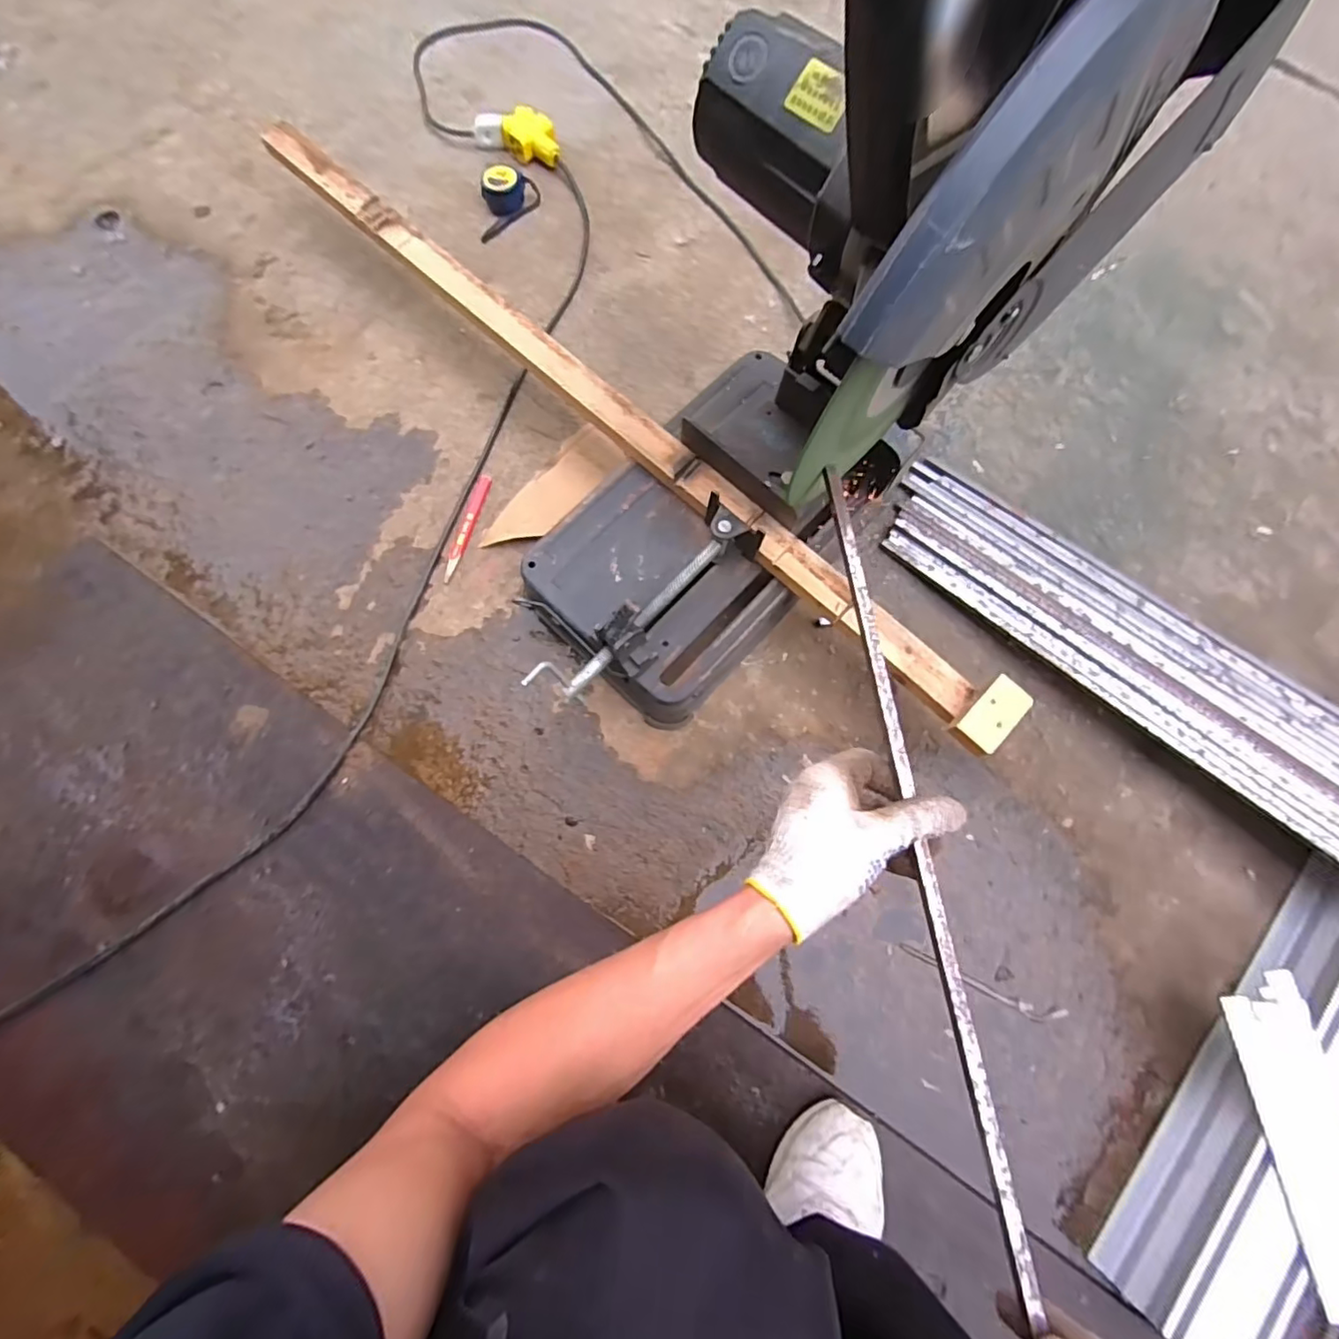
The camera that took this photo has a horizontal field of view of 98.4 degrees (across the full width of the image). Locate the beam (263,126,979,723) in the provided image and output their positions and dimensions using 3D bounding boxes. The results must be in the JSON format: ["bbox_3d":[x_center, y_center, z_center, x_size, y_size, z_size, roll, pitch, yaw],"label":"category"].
[{"bbox_3d":[-0.087,-0.321,0.689,1.100,0.033,0.049,41,77,8],"label":"beam"}]

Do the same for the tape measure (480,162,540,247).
[{"bbox_3d":[-0.241,-0.705,0.864,0.089,0.044,0.104,-6,76,-4],"label":"tape measure"}]

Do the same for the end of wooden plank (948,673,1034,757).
[{"bbox_3d":[0.329,0.047,0.588,0.042,0.019,0.080,43,77,9],"label":"end of wooden plank"}]

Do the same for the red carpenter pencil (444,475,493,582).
[{"bbox_3d":[-0.260,-0.183,0.744,0.019,0.004,0.155,15,75,2],"label":"red carpenter pencil"}]

